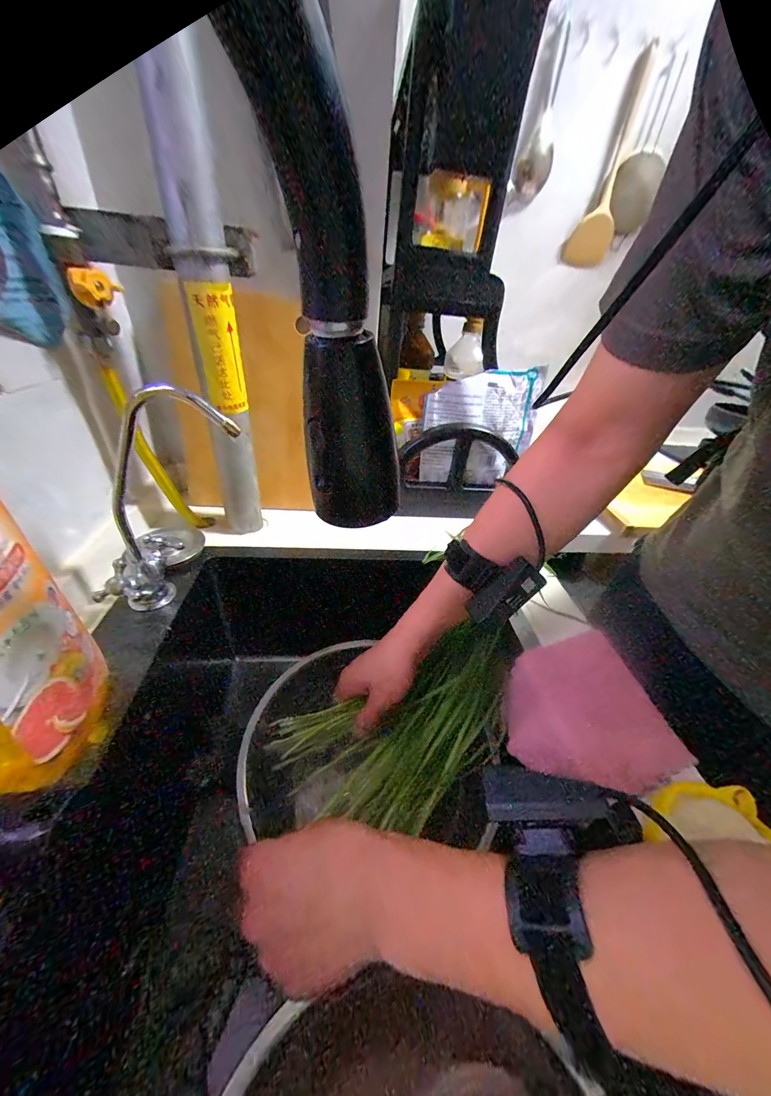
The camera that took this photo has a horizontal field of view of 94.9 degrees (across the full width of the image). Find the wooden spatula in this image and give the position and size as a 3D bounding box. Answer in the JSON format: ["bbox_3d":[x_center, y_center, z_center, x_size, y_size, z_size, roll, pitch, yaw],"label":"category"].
[{"bbox_3d":[0.460,-0.777,0.731,0.092,0.306,0.015,7,35,1],"label":"wooden spatula"}]

